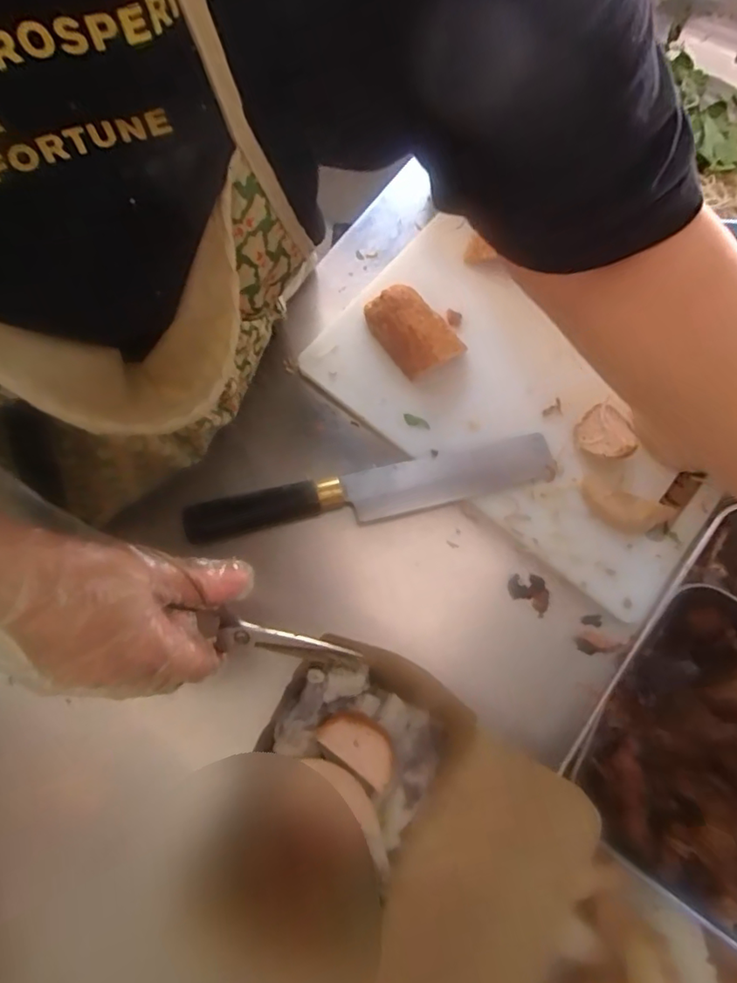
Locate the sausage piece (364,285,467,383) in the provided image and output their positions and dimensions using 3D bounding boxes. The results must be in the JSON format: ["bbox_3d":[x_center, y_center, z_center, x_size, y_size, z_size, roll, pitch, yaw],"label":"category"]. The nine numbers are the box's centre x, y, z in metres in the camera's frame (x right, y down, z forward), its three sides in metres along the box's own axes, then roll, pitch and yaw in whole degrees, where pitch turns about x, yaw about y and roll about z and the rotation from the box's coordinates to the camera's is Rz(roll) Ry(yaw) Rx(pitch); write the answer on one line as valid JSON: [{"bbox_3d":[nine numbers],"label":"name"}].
[{"bbox_3d":[0.038,-0.140,0.508,0.051,0.032,0.085,-36,78,-11],"label":"sausage piece"}]

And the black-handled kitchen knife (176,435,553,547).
[{"bbox_3d":[0.004,-0.001,0.472,0.300,0.015,0.042,-12,74,-4],"label":"black-handled kitchen knife"}]

